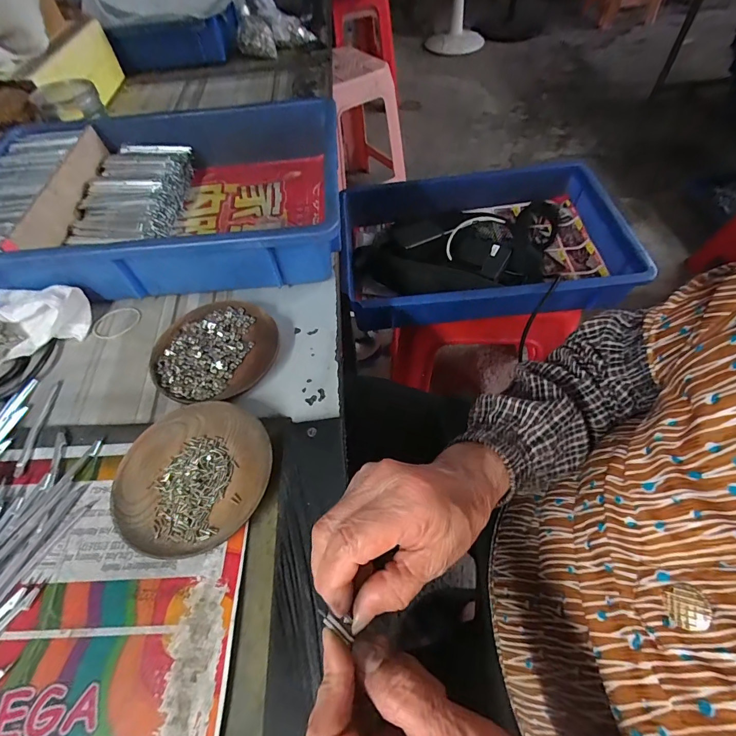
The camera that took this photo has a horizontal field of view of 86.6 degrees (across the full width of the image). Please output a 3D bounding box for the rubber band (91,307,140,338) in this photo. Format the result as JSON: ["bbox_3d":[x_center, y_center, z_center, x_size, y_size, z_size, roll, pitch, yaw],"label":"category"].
[{"bbox_3d":[-0.265,-0.048,0.411,0.047,0.004,0.039,-13,55,-5],"label":"rubber band"}]

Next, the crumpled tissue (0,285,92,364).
[{"bbox_3d":[-0.330,-0.053,0.393,0.083,0.045,0.066,-12,55,-4],"label":"crumpled tissue"}]

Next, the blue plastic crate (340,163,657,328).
[{"bbox_3d":[0.187,-0.203,0.628,0.439,0.080,0.291,-5,55,1],"label":"blue plastic crate"}]

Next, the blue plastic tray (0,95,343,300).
[{"bbox_3d":[-0.244,-0.205,0.472,0.415,0.079,0.292,-2,55,3],"label":"blue plastic tray"}]

